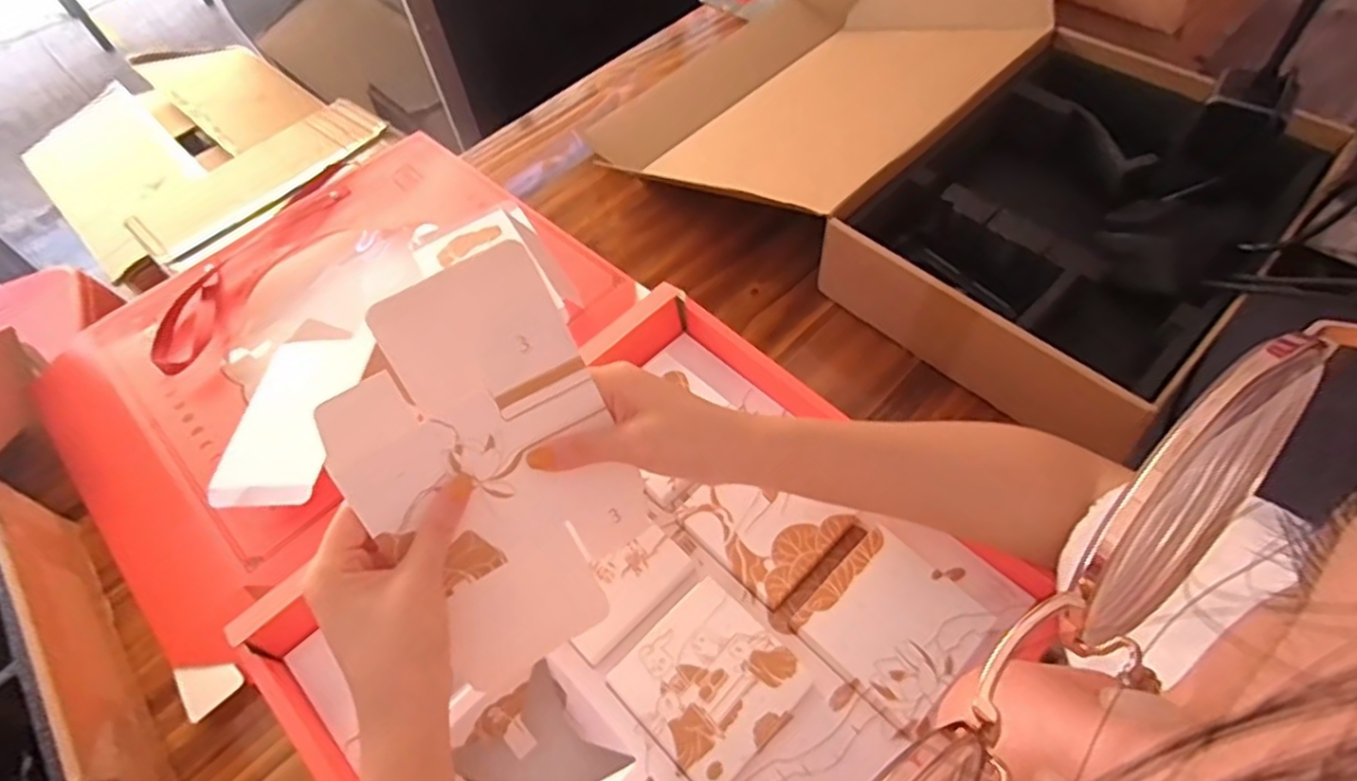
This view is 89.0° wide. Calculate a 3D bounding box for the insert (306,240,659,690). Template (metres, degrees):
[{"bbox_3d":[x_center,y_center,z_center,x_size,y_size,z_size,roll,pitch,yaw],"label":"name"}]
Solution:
[{"bbox_3d":[-0.094,0.045,0.363,0.129,0.207,0.009,-28,18,-13],"label":"insert"}]

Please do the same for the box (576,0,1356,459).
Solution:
[{"bbox_3d":[0.235,-0.250,0.662,0.393,0.132,0.577,-40,63,-21],"label":"box"}]

